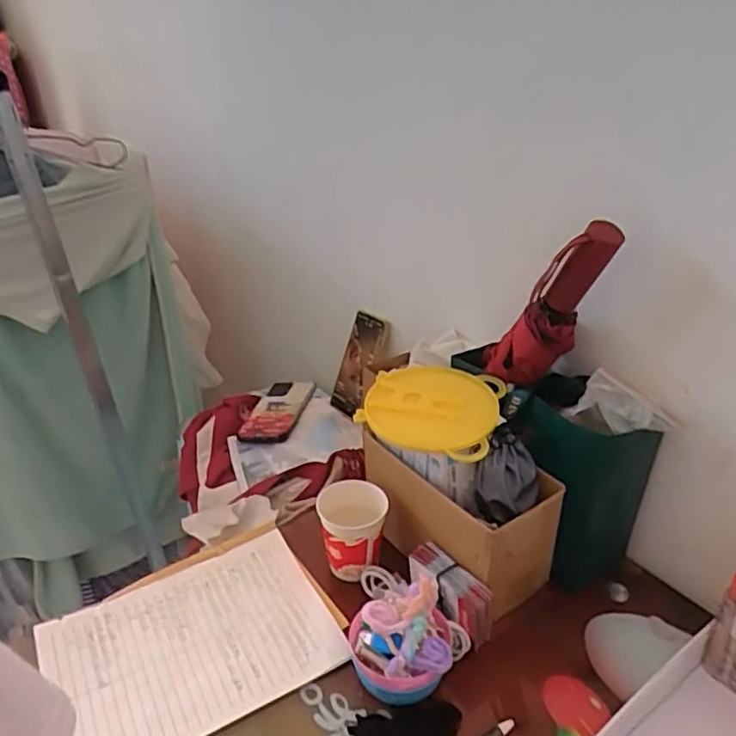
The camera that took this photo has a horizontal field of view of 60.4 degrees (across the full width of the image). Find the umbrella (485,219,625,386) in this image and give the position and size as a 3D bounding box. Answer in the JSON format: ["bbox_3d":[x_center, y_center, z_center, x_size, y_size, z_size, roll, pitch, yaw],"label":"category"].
[{"bbox_3d":[0.179,-0.057,0.627,0.070,0.206,0.047,42,46,18],"label":"umbrella"}]

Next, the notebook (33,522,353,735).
[{"bbox_3d":[-0.163,0.260,0.605,0.257,0.021,0.186,-17,33,-26],"label":"notebook"}]

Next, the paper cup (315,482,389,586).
[{"bbox_3d":[-0.016,0.176,0.680,0.069,0.091,0.069,-2,29,1],"label":"paper cup"}]

